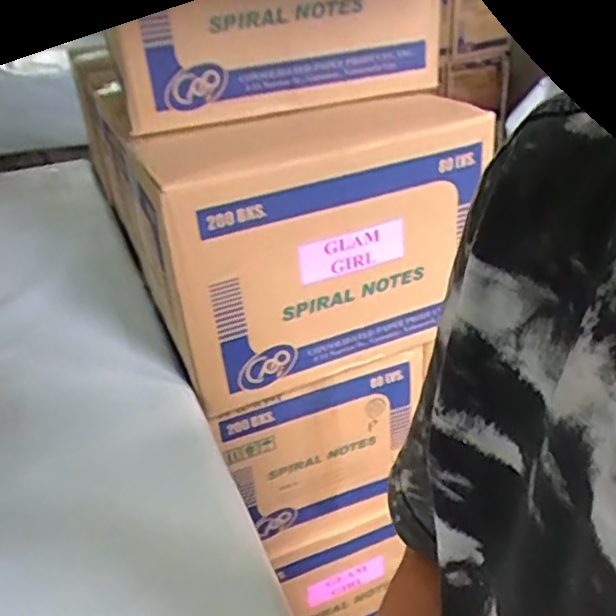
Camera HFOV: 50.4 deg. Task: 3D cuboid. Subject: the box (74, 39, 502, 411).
[{"bbox_3d":[-0.028,-0.109,0.857,0.396,0.307,0.269,-17,31,-21],"label":"box"}]

